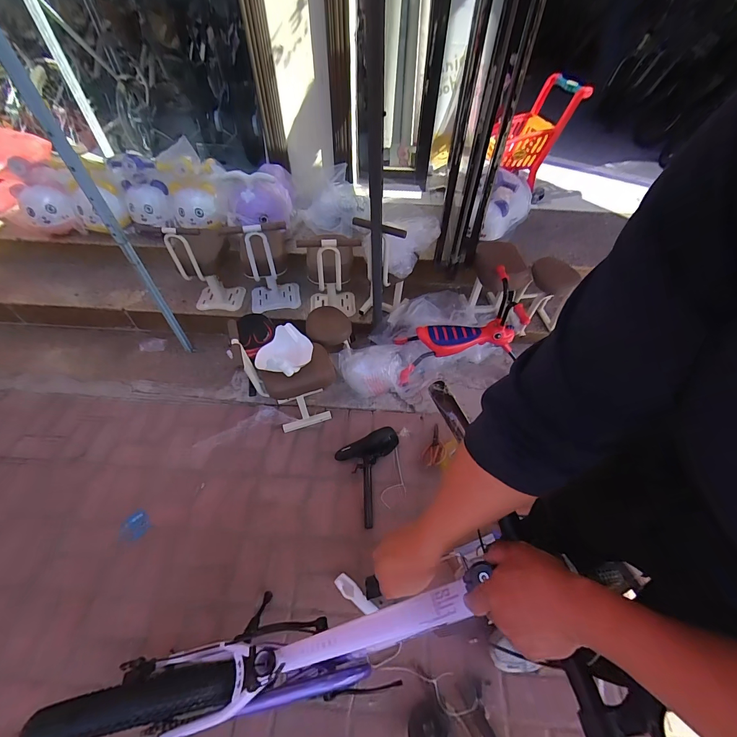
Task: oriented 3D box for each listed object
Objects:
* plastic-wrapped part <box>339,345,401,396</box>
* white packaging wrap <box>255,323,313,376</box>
[{"bbox_3d":[0.003,0.019,1.447,0.239,0.167,0.143,-9,52,-8],"label":"plastic-wrapped part"},{"bbox_3d":[-0.284,-0.064,1.183,0.160,0.094,0.173,0,51,0],"label":"white packaging wrap"}]

